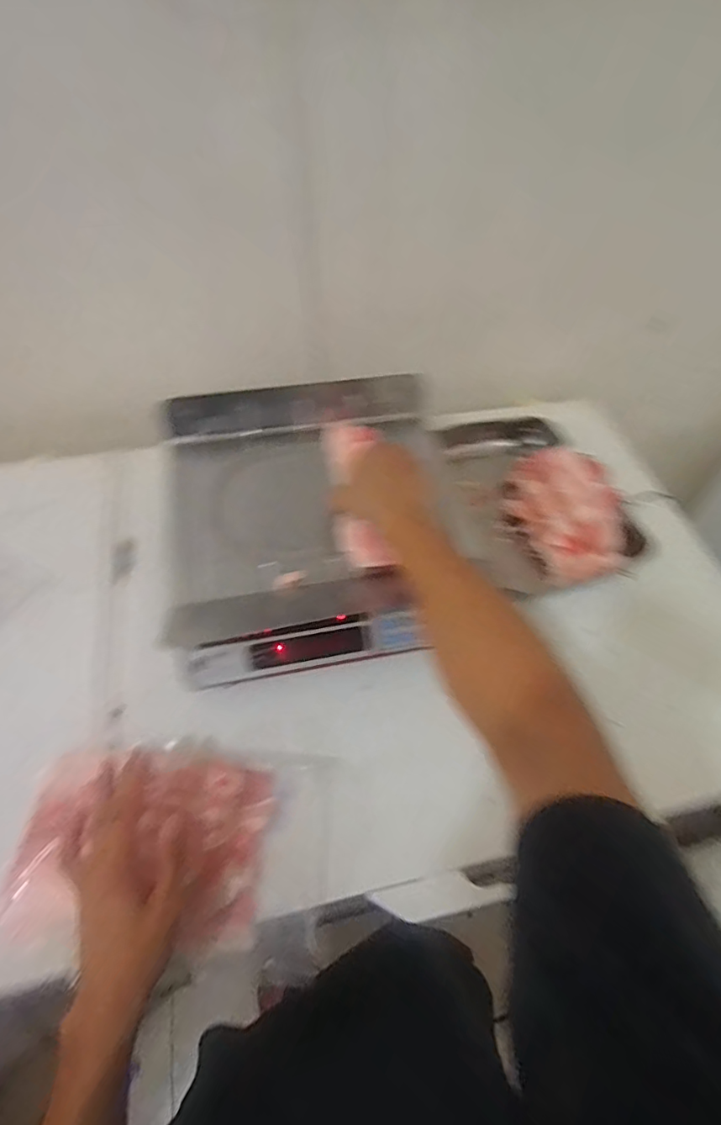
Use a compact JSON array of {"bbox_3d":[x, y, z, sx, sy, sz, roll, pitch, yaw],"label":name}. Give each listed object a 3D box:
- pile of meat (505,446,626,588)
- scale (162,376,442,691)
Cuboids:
[{"bbox_3d":[0.295,-0.071,0.737,0.145,0.052,0.222,-1,59,-4],"label":"pile of meat"},{"bbox_3d":[-0.052,-0.055,0.651,0.353,0.119,0.365,-6,59,-7],"label":"scale"}]

